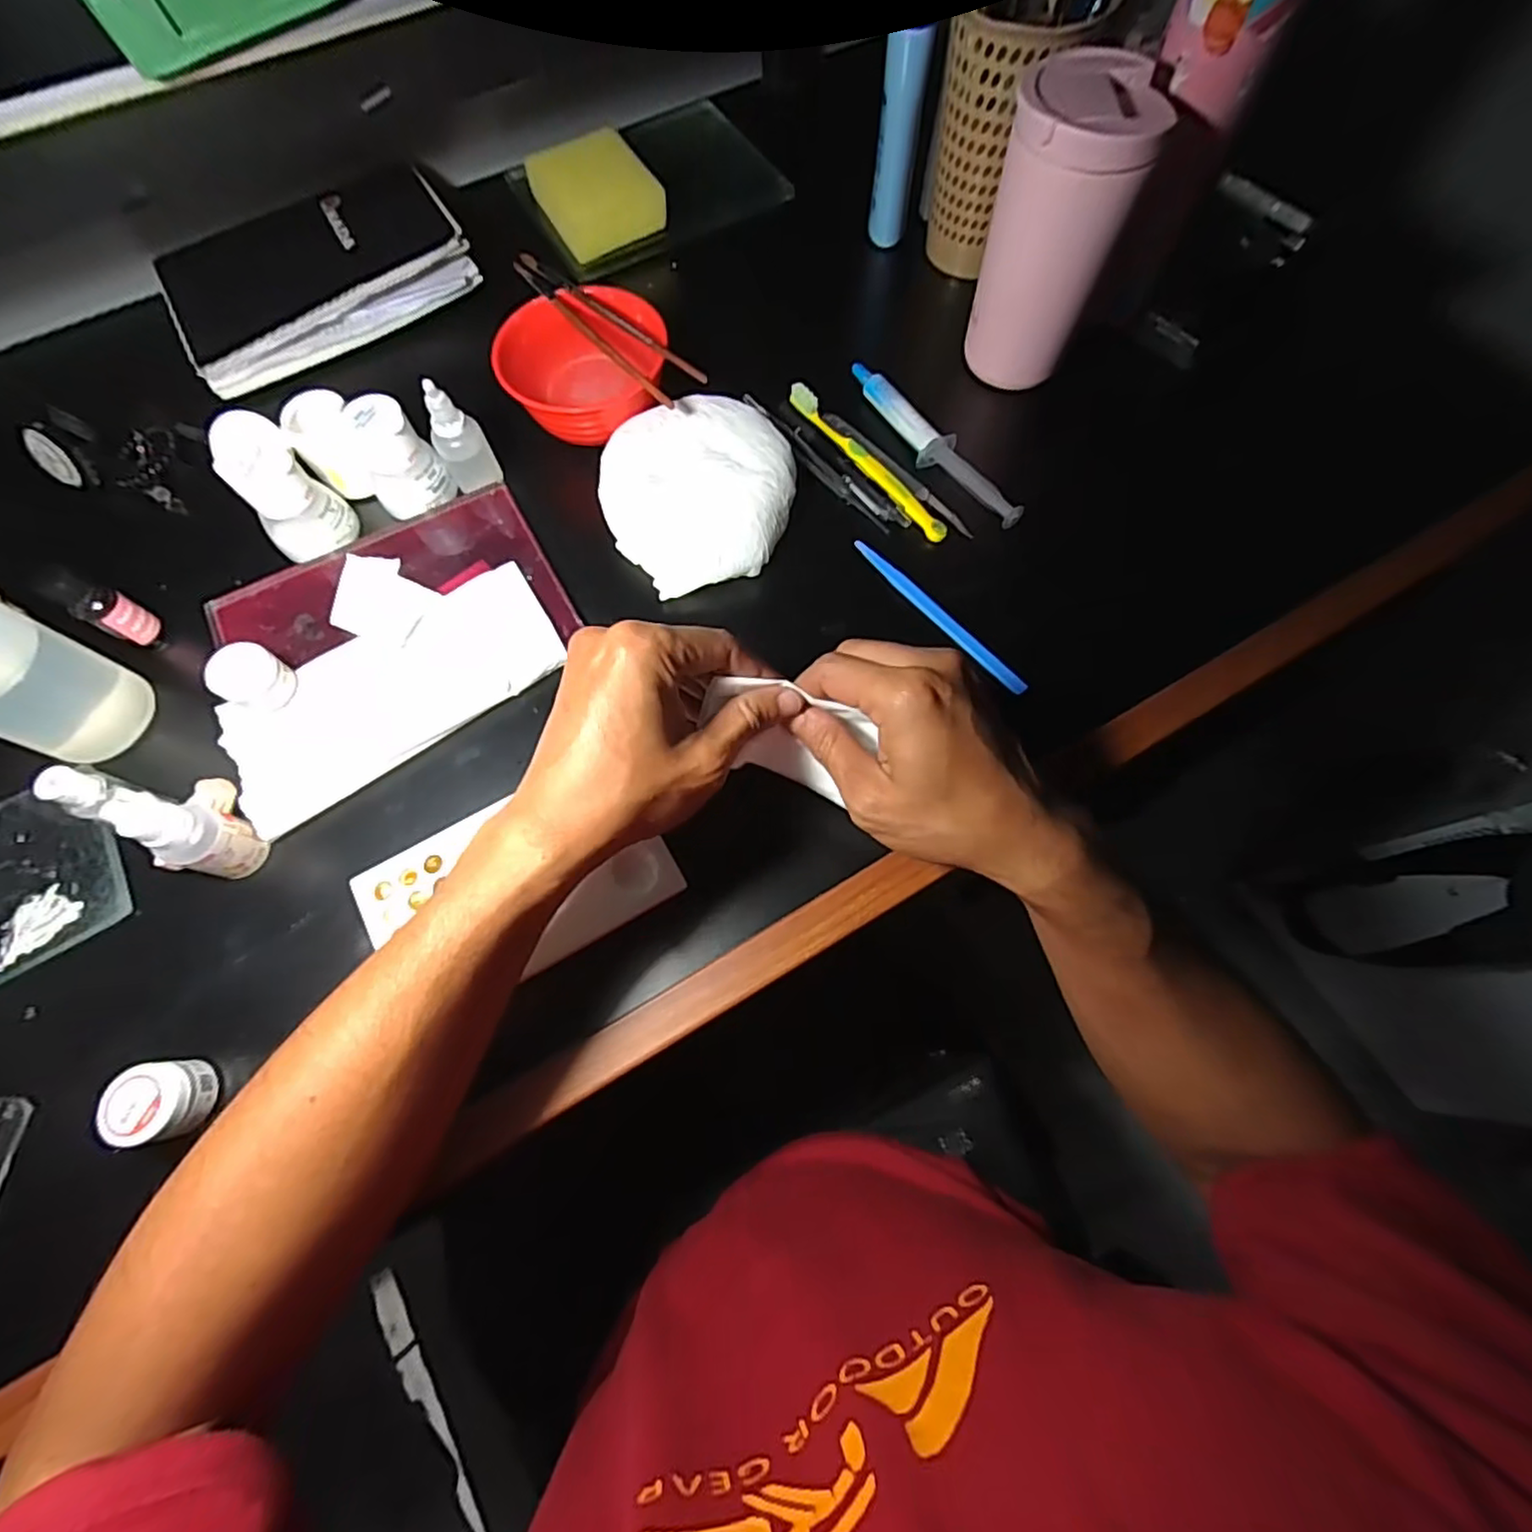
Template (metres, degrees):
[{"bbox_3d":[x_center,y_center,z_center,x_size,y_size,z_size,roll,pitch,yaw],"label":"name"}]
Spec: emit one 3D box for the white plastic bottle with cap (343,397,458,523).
[{"bbox_3d":[-0.236,-0.198,0.417,0.046,0.056,0.046,-33,74,-12],"label":"white plastic bottle with cap"}]

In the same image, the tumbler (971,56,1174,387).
[{"bbox_3d":[0.175,-0.325,0.408,0.077,0.146,0.076,0,70,-1],"label":"tumbler"}]

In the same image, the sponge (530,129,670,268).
[{"bbox_3d":[-0.137,-0.460,0.526,0.084,0.032,0.097,-27,73,-10],"label":"sponge"}]

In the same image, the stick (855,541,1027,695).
[{"bbox_3d":[0.105,-0.094,0.404,0.013,0.007,0.140,-38,75,-13],"label":"stick"}]

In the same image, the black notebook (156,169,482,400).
[{"bbox_3d":[-0.348,-0.379,0.496,0.220,0.044,0.144,-30,73,-11],"label":"black notebook"}]

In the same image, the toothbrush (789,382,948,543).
[{"bbox_3d":[0.067,-0.207,0.440,0.015,0.008,0.154,-34,74,-12],"label":"toothbrush"}]

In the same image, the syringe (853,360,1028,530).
[{"bbox_3d":[0.109,-0.217,0.437,0.022,0.014,0.168,-33,74,-12],"label":"syringe"}]

